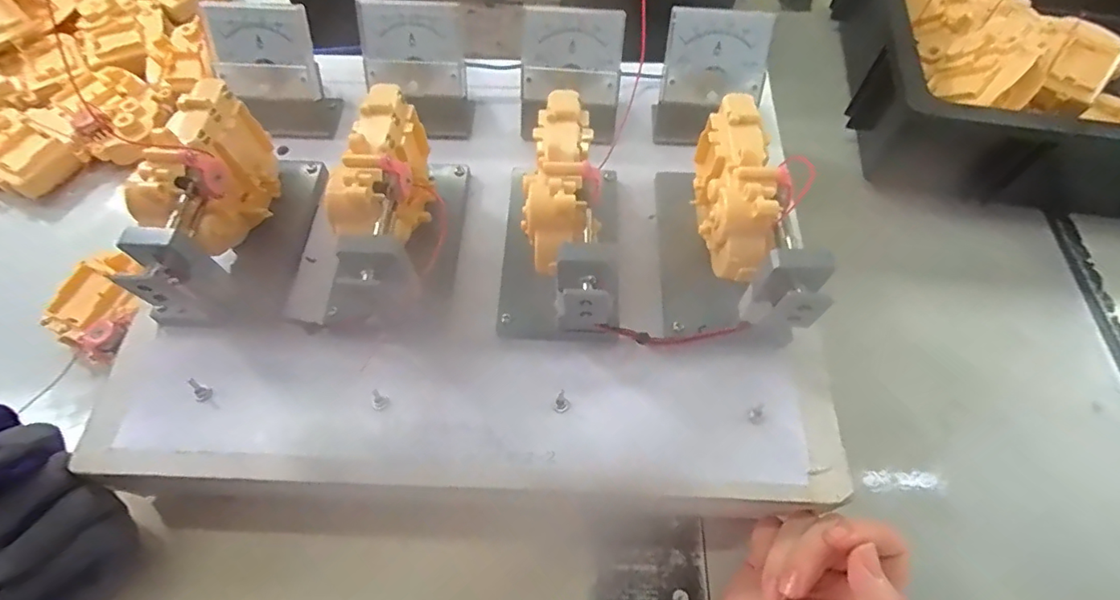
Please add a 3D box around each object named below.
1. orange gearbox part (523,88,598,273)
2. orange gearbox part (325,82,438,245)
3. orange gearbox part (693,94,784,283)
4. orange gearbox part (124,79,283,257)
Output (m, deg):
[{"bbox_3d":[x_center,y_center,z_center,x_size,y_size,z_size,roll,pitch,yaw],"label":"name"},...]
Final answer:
[{"bbox_3d":[-0.001,-0.066,0.281,0.035,0.040,0.095,0,62,-1],"label":"orange gearbox part"},{"bbox_3d":[-0.096,-0.061,0.305,0.039,0.080,0.090,1,62,0],"label":"orange gearbox part"},{"bbox_3d":[0.090,-0.061,0.281,0.035,0.043,0.094,6,62,2],"label":"orange gearbox part"},{"bbox_3d":[-0.190,-0.065,0.304,0.027,0.083,0.084,6,62,2],"label":"orange gearbox part"}]

